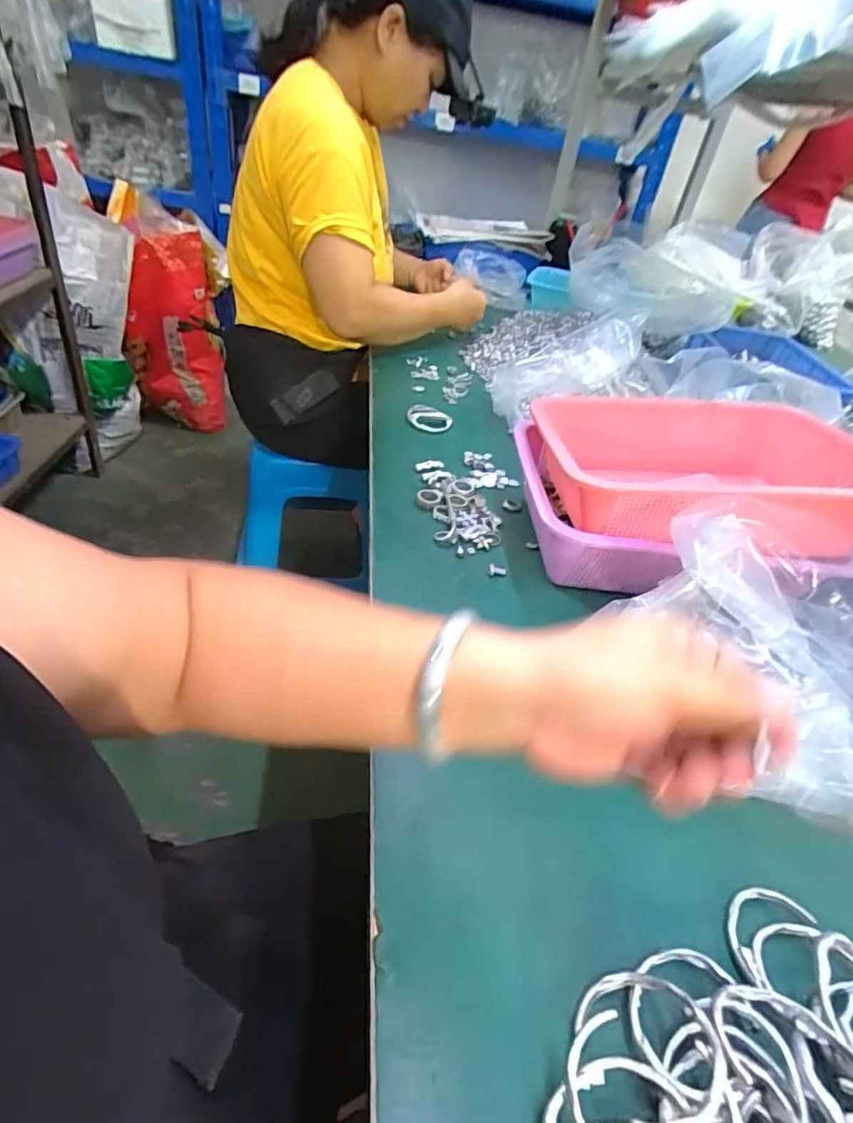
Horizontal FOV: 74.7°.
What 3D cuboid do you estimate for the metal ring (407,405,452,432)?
[{"bbox_3d":[0.004,-0.193,0.751,0.059,0.010,0.061,7,40,-6],"label":"metal ring"}]

